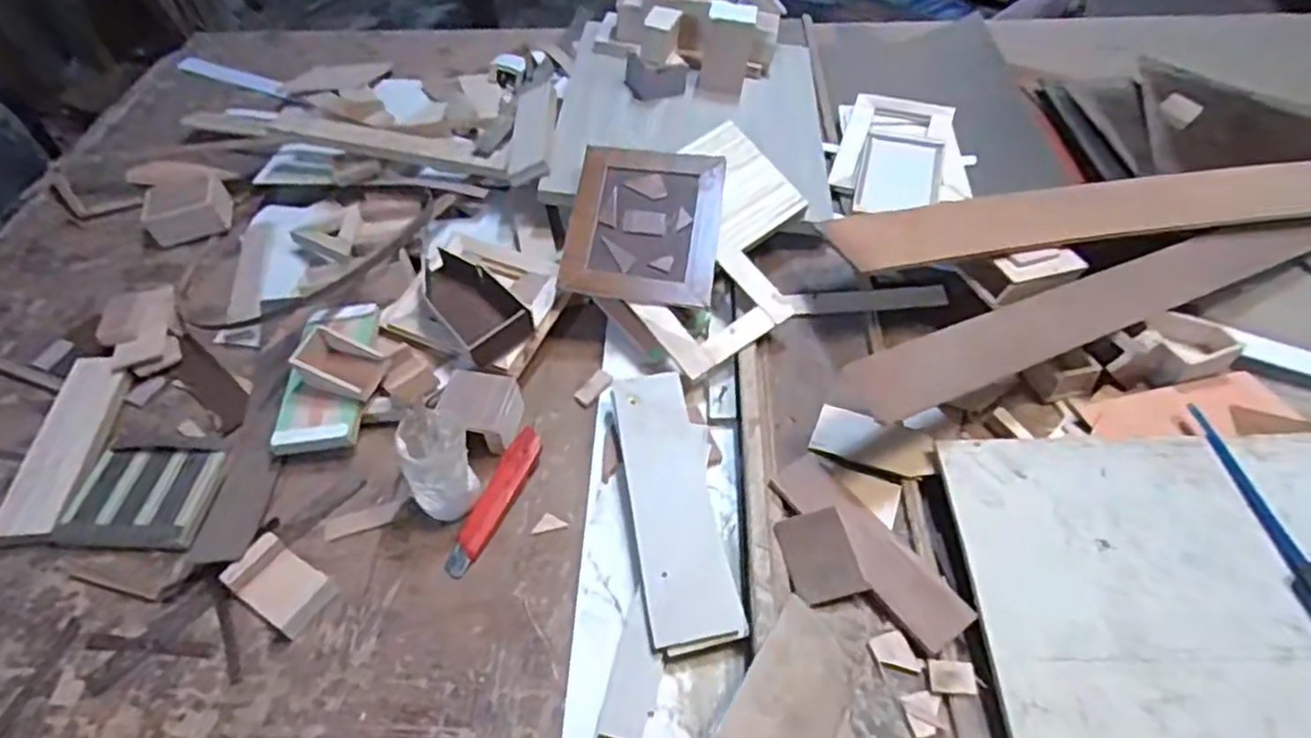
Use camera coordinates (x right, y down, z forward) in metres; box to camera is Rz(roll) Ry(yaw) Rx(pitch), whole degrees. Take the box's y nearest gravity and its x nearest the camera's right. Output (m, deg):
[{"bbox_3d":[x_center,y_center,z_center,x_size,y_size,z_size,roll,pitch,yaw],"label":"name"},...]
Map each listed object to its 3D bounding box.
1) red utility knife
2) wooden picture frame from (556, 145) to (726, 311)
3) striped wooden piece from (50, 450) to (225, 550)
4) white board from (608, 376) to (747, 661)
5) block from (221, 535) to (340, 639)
[{"bbox_3d":[-0.148,0.121,0.643,0.029,0.017,0.149,18,53,17],"label":"red utility knife"},{"bbox_3d":[-0.011,-0.160,0.764,0.160,0.012,0.182,8,71,-1],"label":"wooden picture frame"},{"bbox_3d":[-0.477,0.120,0.648,0.131,0.020,0.094,0,50,3],"label":"striped wooden piece"},{"bbox_3d":[0.013,0.112,0.620,0.074,0.009,0.256,-6,54,-8],"label":"white board"},{"bbox_3d":[-0.317,0.183,0.590,0.081,0.033,0.051,25,55,22],"label":"block"}]

